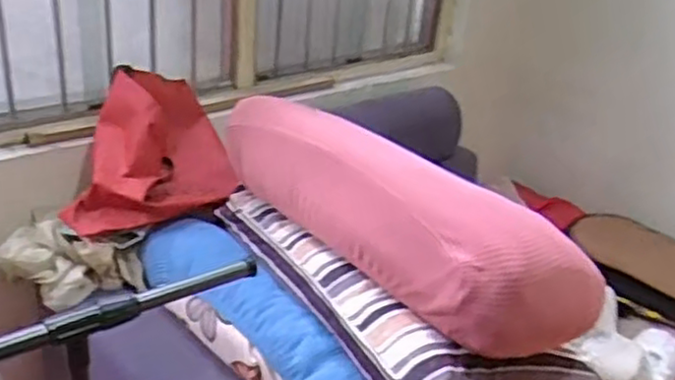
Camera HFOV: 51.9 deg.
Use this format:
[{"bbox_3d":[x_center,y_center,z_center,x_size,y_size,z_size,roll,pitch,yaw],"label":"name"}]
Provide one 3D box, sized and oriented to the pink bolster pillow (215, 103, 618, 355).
[{"bbox_3d":[0.092,0.009,1.221,0.246,0.177,0.748,-16,33,-38],"label":"pink bolster pillow"}]

